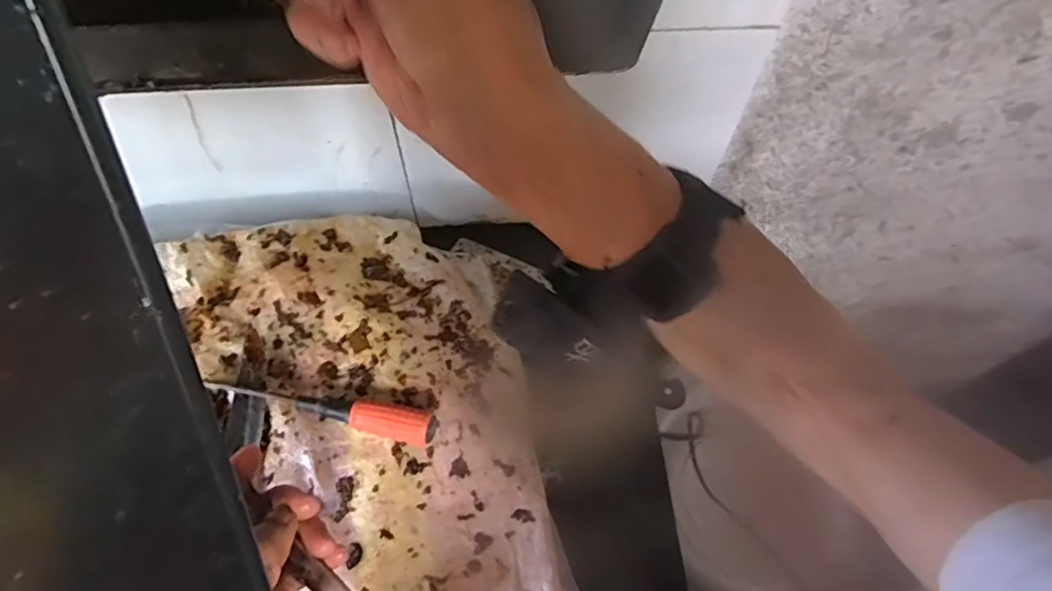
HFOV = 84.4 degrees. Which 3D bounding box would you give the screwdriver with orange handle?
[{"bbox_3d":[-0.144,0.077,0.407,0.167,0.024,0.020,13,61,6],"label":"screwdriver with orange handle"}]

